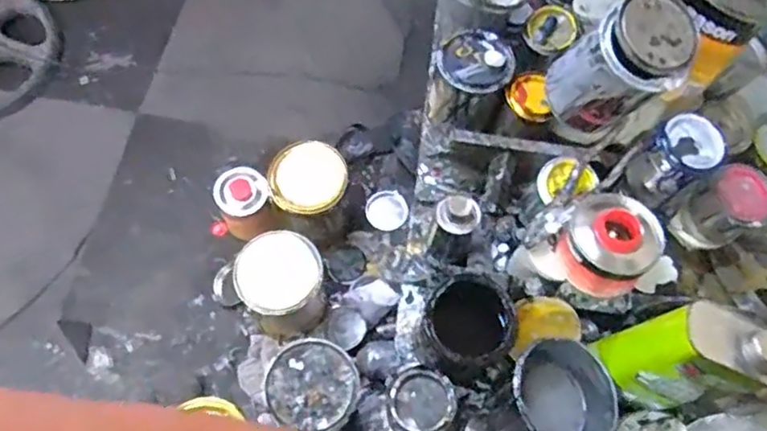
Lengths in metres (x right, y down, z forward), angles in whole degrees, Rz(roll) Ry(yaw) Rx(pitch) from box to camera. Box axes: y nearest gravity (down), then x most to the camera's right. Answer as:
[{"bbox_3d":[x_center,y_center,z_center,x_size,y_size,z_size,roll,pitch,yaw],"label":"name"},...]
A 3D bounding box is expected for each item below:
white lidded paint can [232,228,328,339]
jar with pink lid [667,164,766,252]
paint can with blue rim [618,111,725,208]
[{"bbox_3d":[-0.199,0.141,1.250,0.153,0.177,0.157,0,65,-1],"label":"white lidded paint can"},{"bbox_3d":[0.392,-0.003,0.738,0.089,0.085,0.077,-27,69,-15],"label":"jar with pink lid"},{"bbox_3d":[0.323,-0.059,0.697,0.066,0.094,0.066,1,65,-3],"label":"paint can with blue rim"}]

